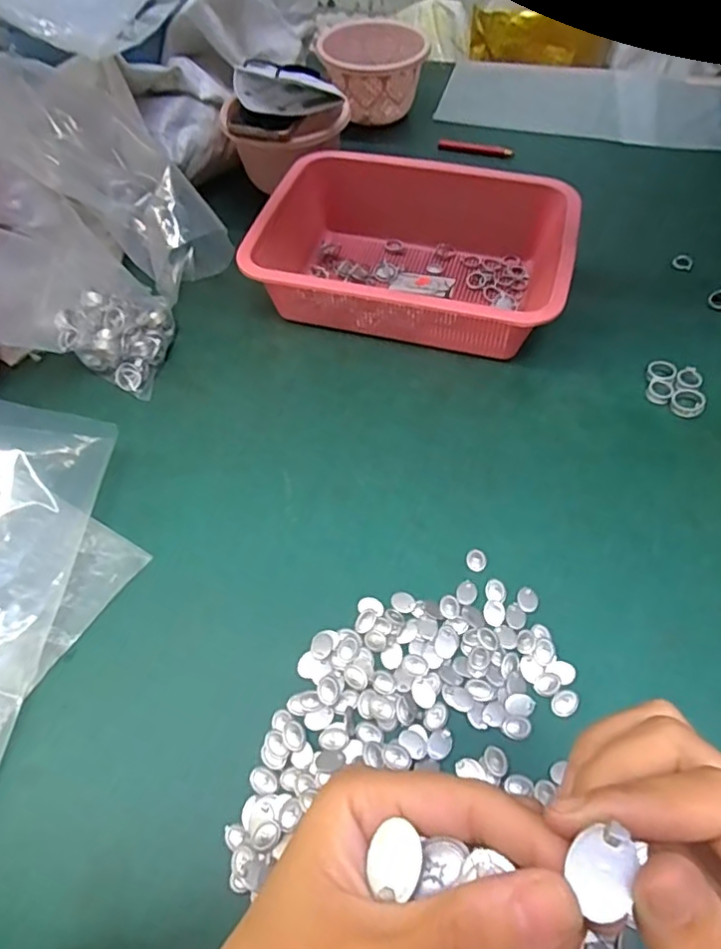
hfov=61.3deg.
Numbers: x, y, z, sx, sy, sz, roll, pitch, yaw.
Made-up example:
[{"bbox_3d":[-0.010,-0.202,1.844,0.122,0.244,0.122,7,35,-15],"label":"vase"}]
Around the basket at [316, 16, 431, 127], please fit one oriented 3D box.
[{"bbox_3d":[0.017,-0.549,0.831,0.137,0.085,0.112,-8,55,-4],"label":"basket"}]

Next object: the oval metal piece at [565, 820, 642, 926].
[{"bbox_3d":[0.053,0.087,0.133,0.012,0.004,0.019,23,59,16],"label":"oval metal piece"}]

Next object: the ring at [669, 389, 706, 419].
[{"bbox_3d":[0.295,-0.064,0.547,0.028,0.009,0.029,-1,55,1],"label":"ring"}]

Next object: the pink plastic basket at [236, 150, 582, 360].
[{"bbox_3d":[0.054,-0.220,0.619,0.303,0.081,0.201,9,56,8],"label":"pink plastic basket"}]

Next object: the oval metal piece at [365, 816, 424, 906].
[{"bbox_3d":[0.009,0.099,0.157,0.012,0.004,0.015,19,58,14],"label":"oval metal piece"}]

